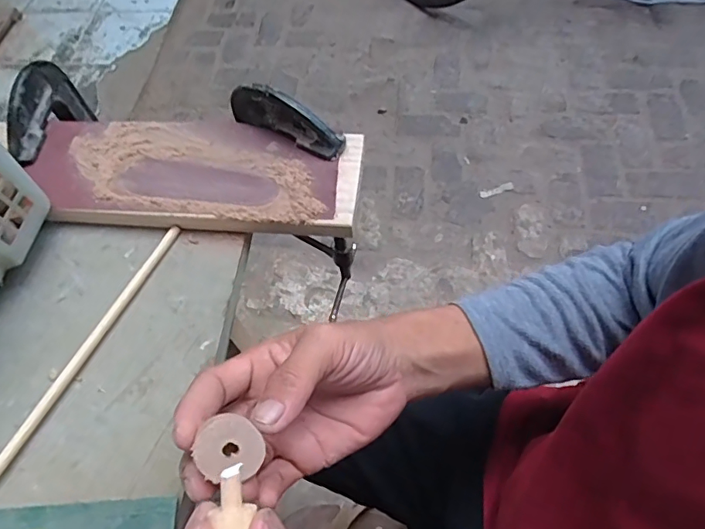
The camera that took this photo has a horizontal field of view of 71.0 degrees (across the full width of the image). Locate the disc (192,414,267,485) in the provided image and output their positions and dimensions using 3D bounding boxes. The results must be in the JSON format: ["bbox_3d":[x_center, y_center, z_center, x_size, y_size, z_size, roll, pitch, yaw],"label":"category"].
[{"bbox_3d":[-0.054,0.083,0.220,0.029,0.004,0.028,2,84,-21],"label":"disc"}]

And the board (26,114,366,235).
[{"bbox_3d":[-0.136,-0.080,0.425,0.282,0.019,0.109,3,60,5],"label":"board"}]

